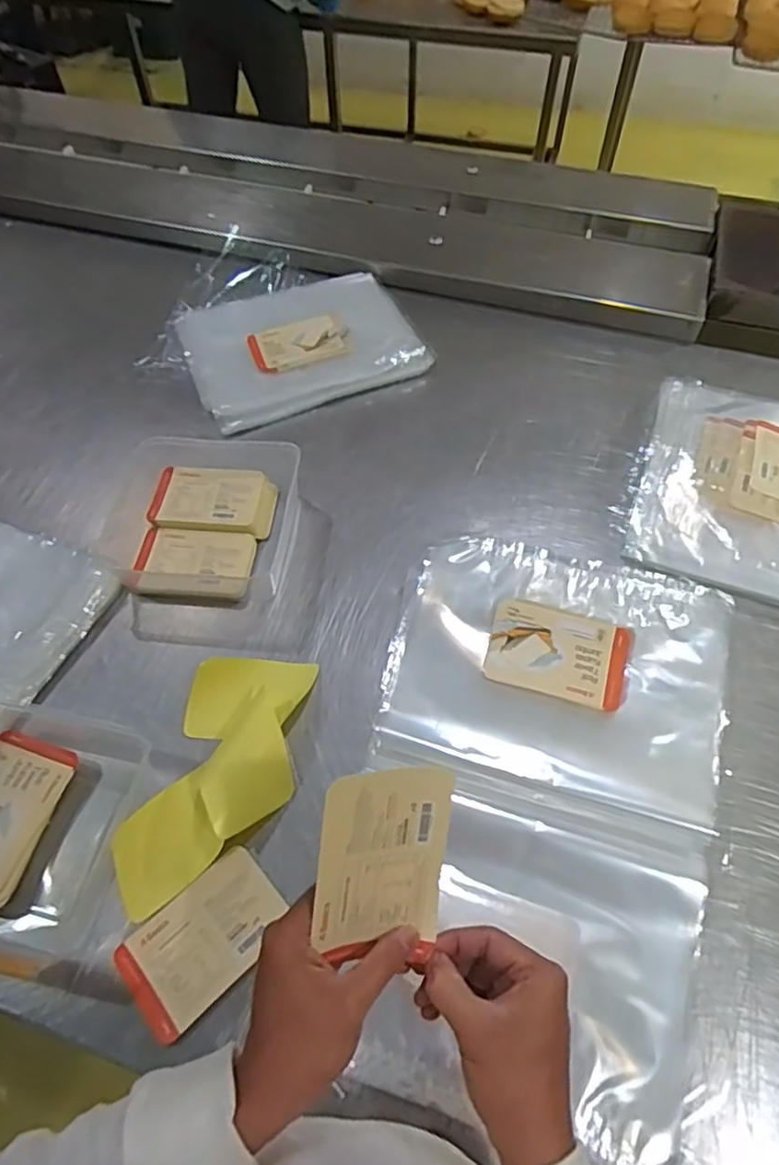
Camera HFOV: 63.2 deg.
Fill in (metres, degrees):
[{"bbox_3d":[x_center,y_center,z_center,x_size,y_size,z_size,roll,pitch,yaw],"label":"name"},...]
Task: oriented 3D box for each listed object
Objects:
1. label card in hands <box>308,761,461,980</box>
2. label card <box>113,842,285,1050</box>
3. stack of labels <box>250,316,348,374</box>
[{"bbox_3d":[-0.004,0.172,0.383,0.082,0.121,0.007,2,10,-24],"label":"label card in hands"},{"bbox_3d":[-0.154,0.295,0.526,0.130,0.007,0.083,-39,65,-21],"label":"label card"},{"bbox_3d":[-0.130,-0.347,0.924,0.140,0.013,0.092,-18,59,-11],"label":"stack of labels"}]

